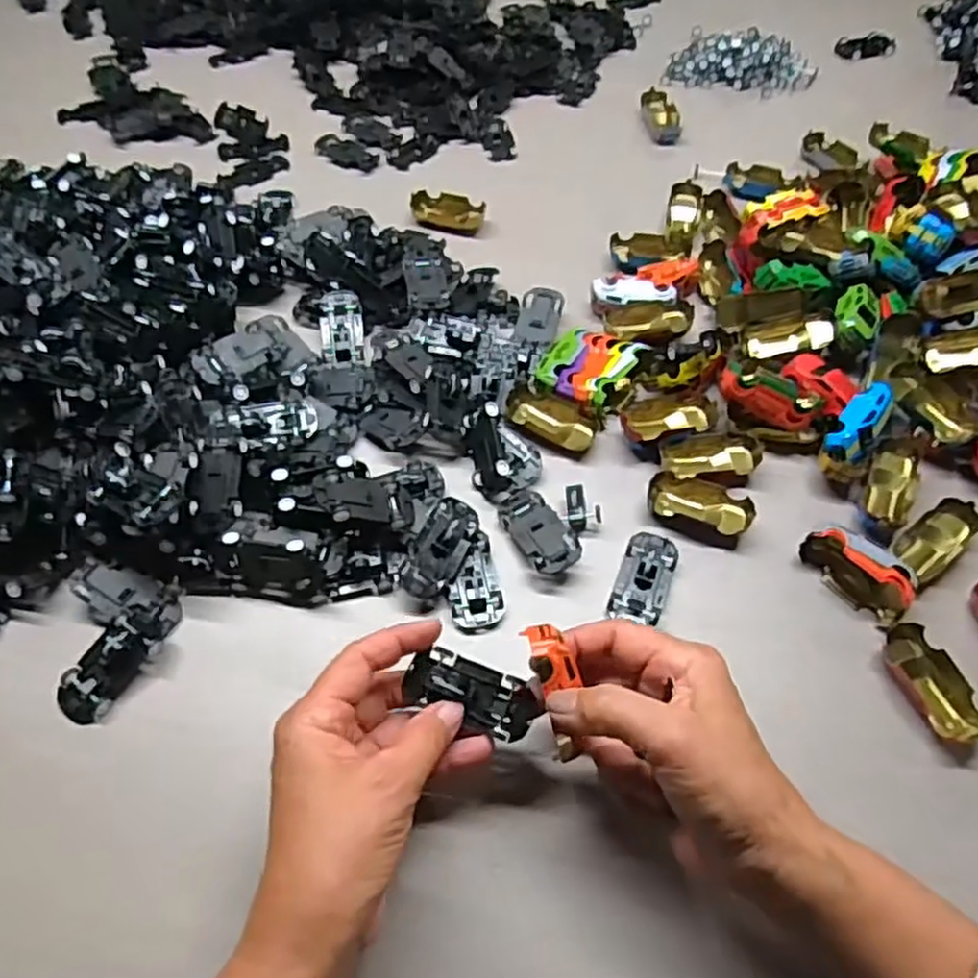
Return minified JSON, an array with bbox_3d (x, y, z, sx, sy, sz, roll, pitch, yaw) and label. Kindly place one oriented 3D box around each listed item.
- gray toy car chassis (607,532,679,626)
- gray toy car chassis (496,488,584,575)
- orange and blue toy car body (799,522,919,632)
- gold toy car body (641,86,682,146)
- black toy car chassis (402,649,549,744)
[{"bbox_3d":[0.094,0.052,0.438,0.030,0.013,0.060,18,59,12],"label":"gray toy car chassis"},{"bbox_3d":[0.031,0.027,0.452,0.032,0.017,0.064,-23,60,-14],"label":"gray toy car chassis"},{"bbox_3d":[0.219,0.047,0.428,0.029,0.026,0.064,-29,62,-17],"label":"orange and blue toy car body"},{"bbox_3d":[0.165,-0.359,0.705,0.031,0.016,0.061,-4,57,-2],"label":"gold toy car body"},{"bbox_3d":[-0.009,0.101,0.360,0.066,0.015,0.030,19,59,9],"label":"black toy car chassis"}]

